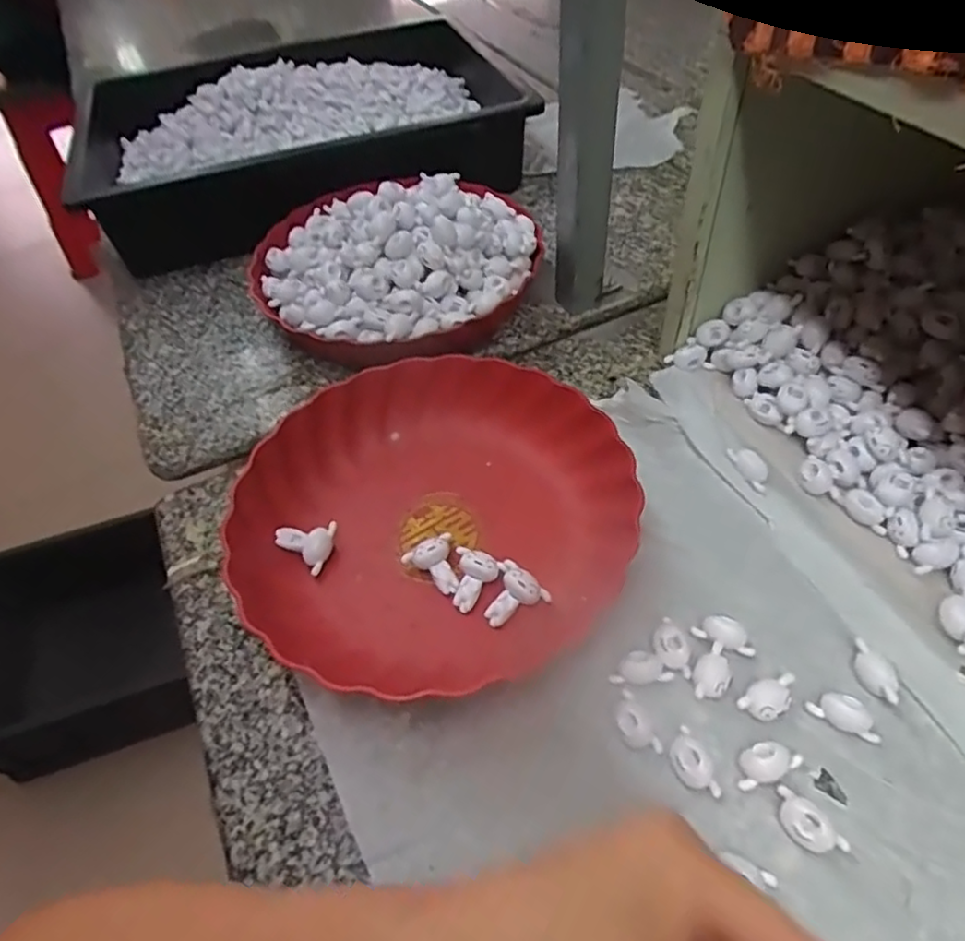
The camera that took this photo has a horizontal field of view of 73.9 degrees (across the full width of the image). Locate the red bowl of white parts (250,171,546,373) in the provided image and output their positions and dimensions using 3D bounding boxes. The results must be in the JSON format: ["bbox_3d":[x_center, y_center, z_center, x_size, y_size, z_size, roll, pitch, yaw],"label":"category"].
[{"bbox_3d":[-0.072,-0.183,0.548,0.238,0.096,0.221,-2,50,3],"label":"red bowl of white parts"}]

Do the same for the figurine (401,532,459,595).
[{"bbox_3d":[-0.032,0.060,0.397,0.031,0.020,0.036,-15,51,-7],"label":"figurine"}]

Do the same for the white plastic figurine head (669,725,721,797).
[{"bbox_3d":[0.103,0.144,0.318,0.016,0.015,0.033,-15,51,-8],"label":"white plastic figurine head"}]

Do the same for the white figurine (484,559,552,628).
[{"bbox_3d":[0.017,0.076,0.383,0.032,0.018,0.035,32,60,27],"label":"white figurine"}]

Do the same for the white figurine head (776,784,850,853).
[{"bbox_3d":[0.152,0.165,0.298,0.032,0.014,0.020,27,58,25],"label":"white figurine head"}]

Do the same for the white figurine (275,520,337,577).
[{"bbox_3d":[-0.113,0.044,0.416,0.036,0.016,0.032,23,56,22],"label":"white figurine"}]

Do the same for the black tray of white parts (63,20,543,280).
[{"bbox_3d":[-0.192,-0.367,0.708,0.434,0.098,0.355,-19,51,-11],"label":"black tray of white parts"}]

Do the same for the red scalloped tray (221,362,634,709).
[{"bbox_3d":[-0.029,0.024,0.410,0.238,0.046,0.227,10,52,13],"label":"red scalloped tray"}]

